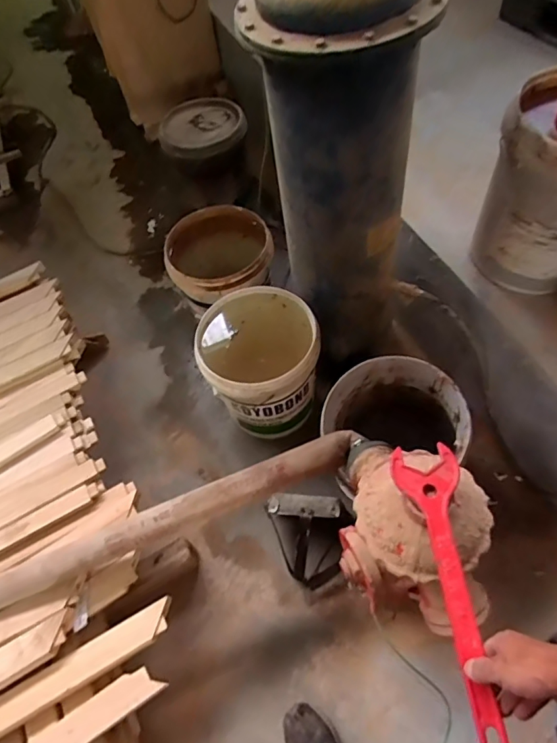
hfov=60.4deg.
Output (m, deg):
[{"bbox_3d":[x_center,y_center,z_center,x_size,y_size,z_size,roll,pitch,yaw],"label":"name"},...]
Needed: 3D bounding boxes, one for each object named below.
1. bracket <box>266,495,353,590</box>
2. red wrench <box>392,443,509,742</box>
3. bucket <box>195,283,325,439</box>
[{"bbox_3d":[0.072,0.399,1.119,0.187,0.171,0.185,-4,61,4],"label":"bracket"},{"bbox_3d":[0.238,0.275,0.619,0.087,0.020,0.375,-12,57,5],"label":"red wrench"},{"bbox_3d":[-0.048,-0.010,1.263,0.279,0.344,0.268,-3,59,5],"label":"bucket"}]

